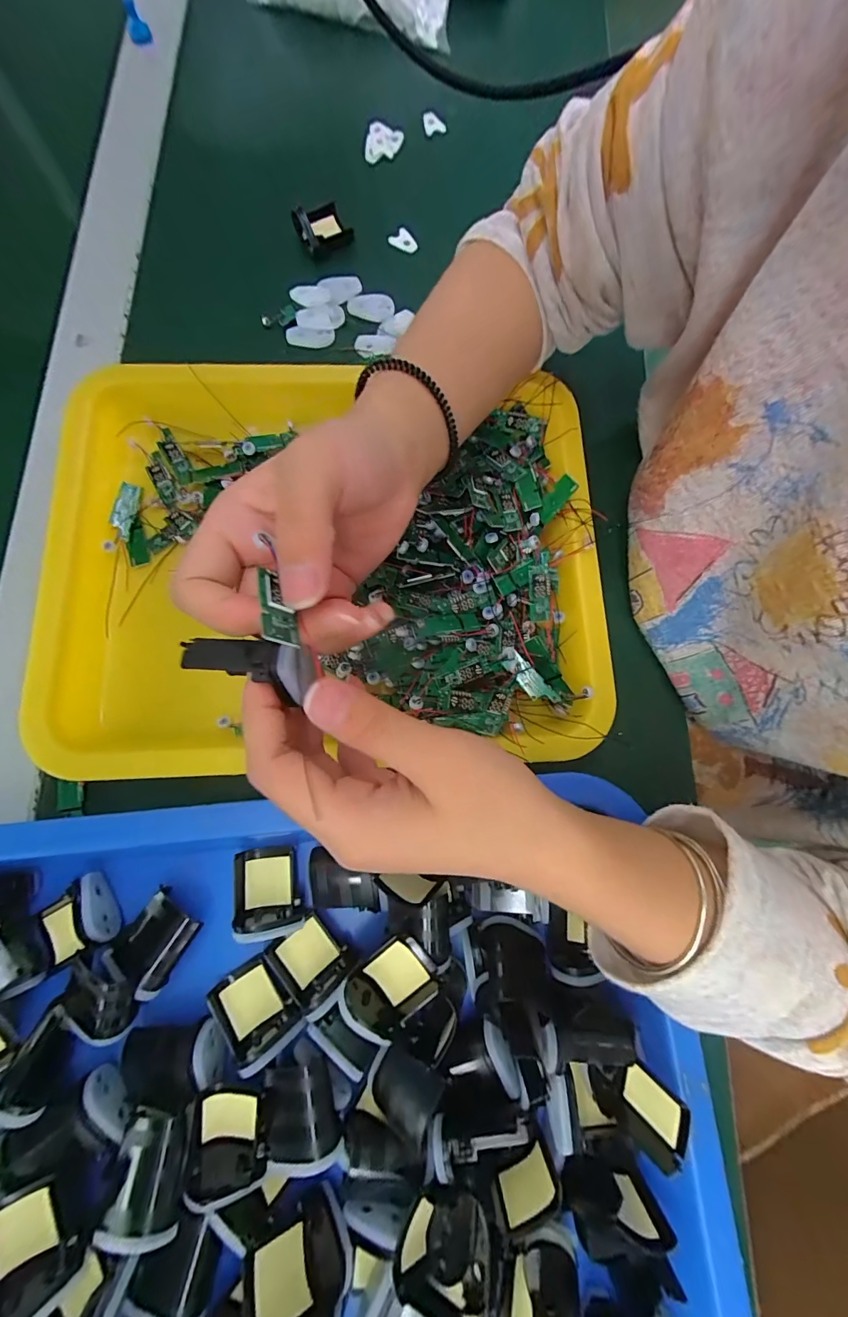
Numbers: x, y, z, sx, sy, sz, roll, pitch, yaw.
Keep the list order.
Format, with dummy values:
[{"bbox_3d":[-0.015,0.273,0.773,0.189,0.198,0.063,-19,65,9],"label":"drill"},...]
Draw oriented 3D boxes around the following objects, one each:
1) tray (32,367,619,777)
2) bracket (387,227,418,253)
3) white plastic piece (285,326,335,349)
[{"bbox_3d":[-0.068,-0.066,0.273,0.352,0.040,0.261,-2,78,-2],"label":"tray"},{"bbox_3d":[-0.018,-0.347,0.362,0.024,0.016,0.006,-4,78,-3],"label":"bracket"},{"bbox_3d":[-0.087,-0.246,0.333,0.037,0.006,0.014,9,77,0],"label":"white plastic piece"}]

